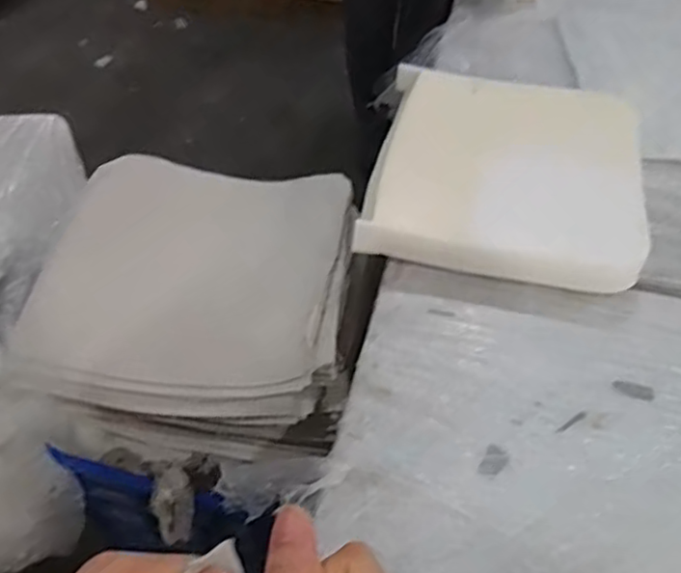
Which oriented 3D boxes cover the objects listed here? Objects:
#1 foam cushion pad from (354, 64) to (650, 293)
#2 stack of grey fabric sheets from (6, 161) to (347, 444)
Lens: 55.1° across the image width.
[{"bbox_3d":[0.272,-0.199,1.091,0.428,0.073,0.446,8,50,8],"label":"foam cushion pad"},{"bbox_3d":[-0.235,-0.016,1.092,0.491,0.121,0.494,6,49,4],"label":"stack of grey fabric sheets"}]

